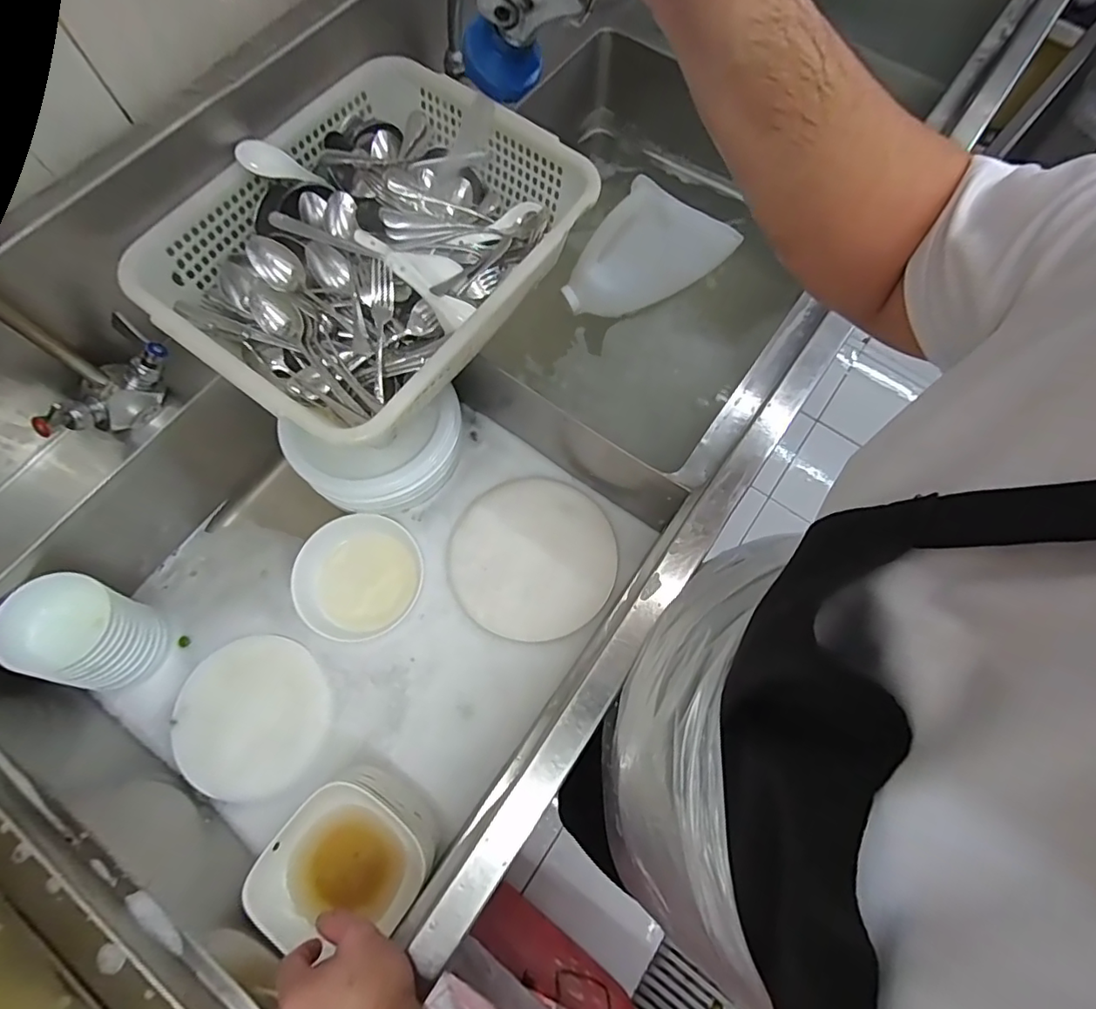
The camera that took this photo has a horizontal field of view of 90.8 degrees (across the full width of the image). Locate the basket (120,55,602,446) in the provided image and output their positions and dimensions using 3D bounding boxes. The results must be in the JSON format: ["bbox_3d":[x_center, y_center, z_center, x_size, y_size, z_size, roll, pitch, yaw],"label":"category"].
[{"bbox_3d":[-0.194,-0.285,0.609,0.334,0.093,0.424,36,74,11],"label":"basket"}]

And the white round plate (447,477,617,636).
[{"bbox_3d":[-0.019,0.070,0.736,0.212,0.027,0.218,0,71,-1],"label":"white round plate"}]

